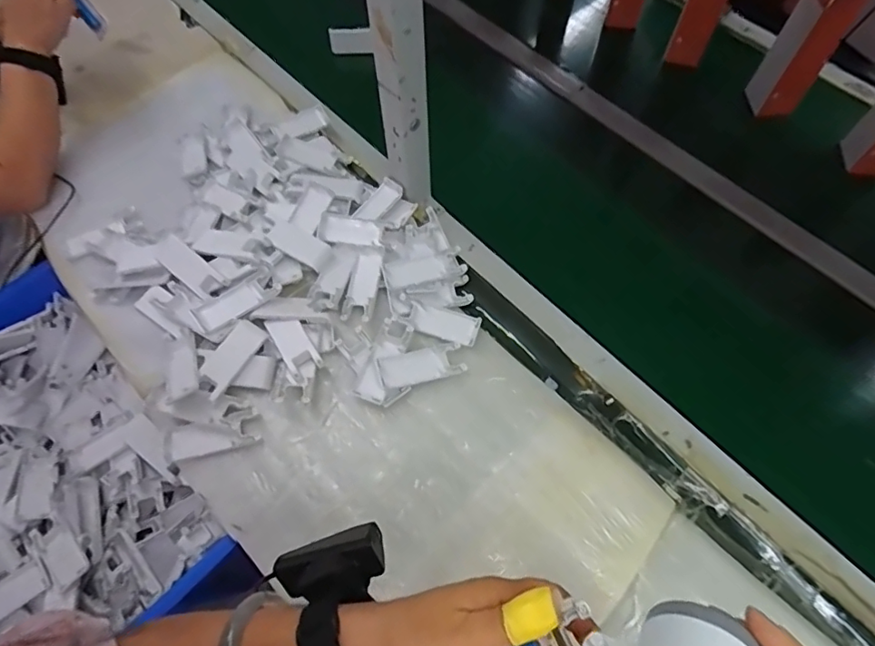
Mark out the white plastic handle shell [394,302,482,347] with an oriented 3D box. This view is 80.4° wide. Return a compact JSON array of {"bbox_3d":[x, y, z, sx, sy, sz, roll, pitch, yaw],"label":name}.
[{"bbox_3d":[0.001,-0.001,0.646,0.101,0.014,0.042,15,63,7],"label":"white plastic handle shell"}]

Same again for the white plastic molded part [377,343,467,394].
[{"bbox_3d":[-0.019,0.051,0.619,0.098,0.015,0.040,-15,64,-8],"label":"white plastic molded part"}]

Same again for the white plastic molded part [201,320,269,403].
[{"bbox_3d":[-0.242,0.041,0.607,0.039,0.010,0.090,37,77,3],"label":"white plastic molded part"}]

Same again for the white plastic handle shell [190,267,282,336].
[{"bbox_3d":[-0.245,-0.027,0.638,0.102,0.012,0.045,-35,68,-17],"label":"white plastic handle shell"}]

